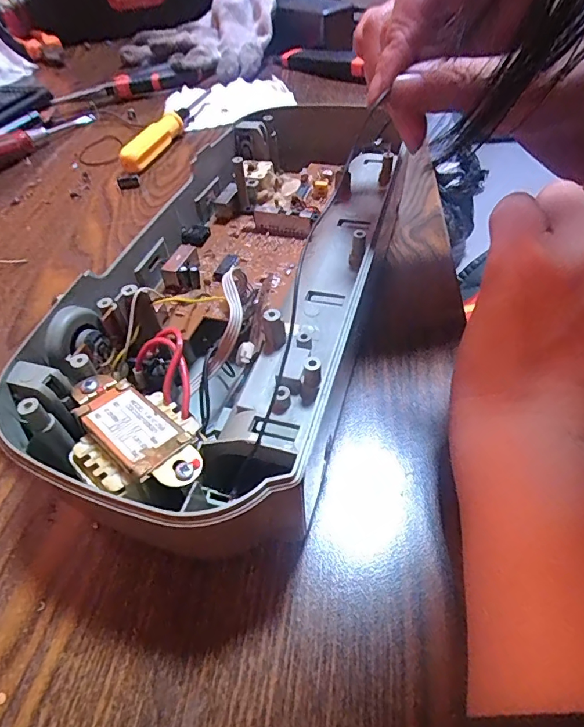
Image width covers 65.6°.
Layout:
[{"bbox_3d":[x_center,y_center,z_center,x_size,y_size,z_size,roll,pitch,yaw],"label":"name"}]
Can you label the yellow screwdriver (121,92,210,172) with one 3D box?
[{"bbox_3d":[-0.113,-0.224,0.431,0.018,0.026,0.163,12,50,16],"label":"yellow screwdriver"}]

